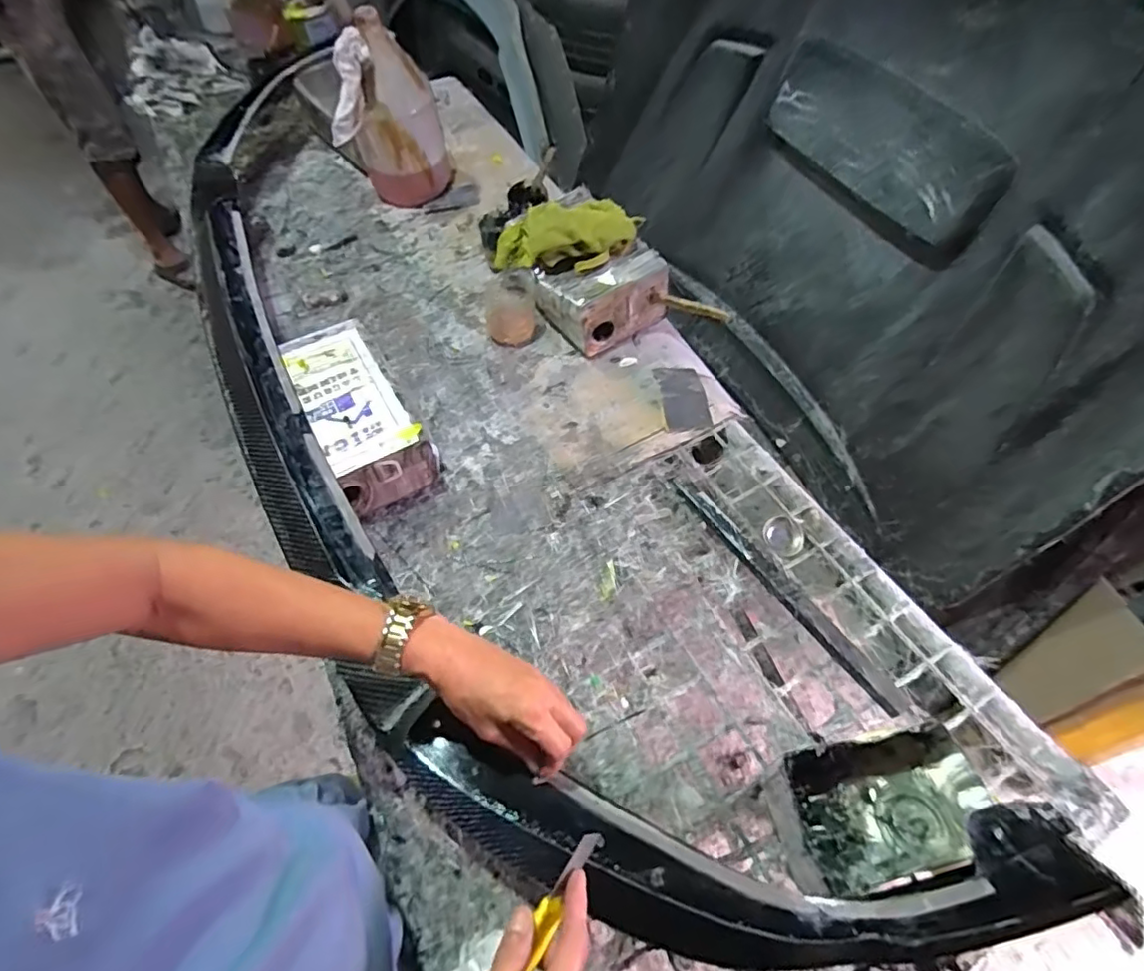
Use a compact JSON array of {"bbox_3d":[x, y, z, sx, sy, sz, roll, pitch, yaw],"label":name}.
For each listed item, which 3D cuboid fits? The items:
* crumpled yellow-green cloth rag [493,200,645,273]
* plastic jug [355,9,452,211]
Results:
[{"bbox_3d":[-0.026,-0.379,0.879,0.234,0.085,0.104,-1,58,20],"label":"crumpled yellow-green cloth rag"},{"bbox_3d":[-0.315,-0.661,1.034,0.152,0.287,0.145,-13,60,-8],"label":"plastic jug"}]

